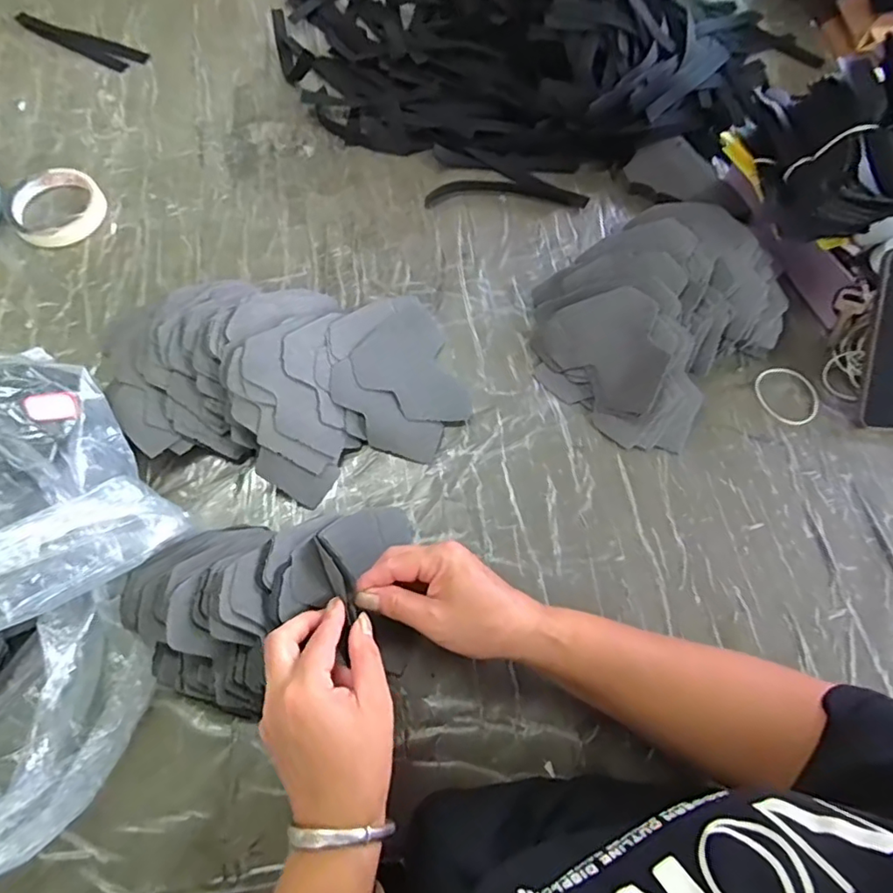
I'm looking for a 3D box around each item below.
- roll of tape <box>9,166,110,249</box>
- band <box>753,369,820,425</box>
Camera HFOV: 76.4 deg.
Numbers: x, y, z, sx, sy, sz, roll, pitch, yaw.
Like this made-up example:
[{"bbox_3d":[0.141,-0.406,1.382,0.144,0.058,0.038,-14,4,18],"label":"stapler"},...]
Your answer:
[{"bbox_3d":[-0.403,-0.248,0.587,0.090,0.015,0.090,1,69,-2],"label":"roll of tape"},{"bbox_3d":[0.321,-0.048,0.533,0.053,0.004,0.060,-27,73,-12],"label":"band"}]

